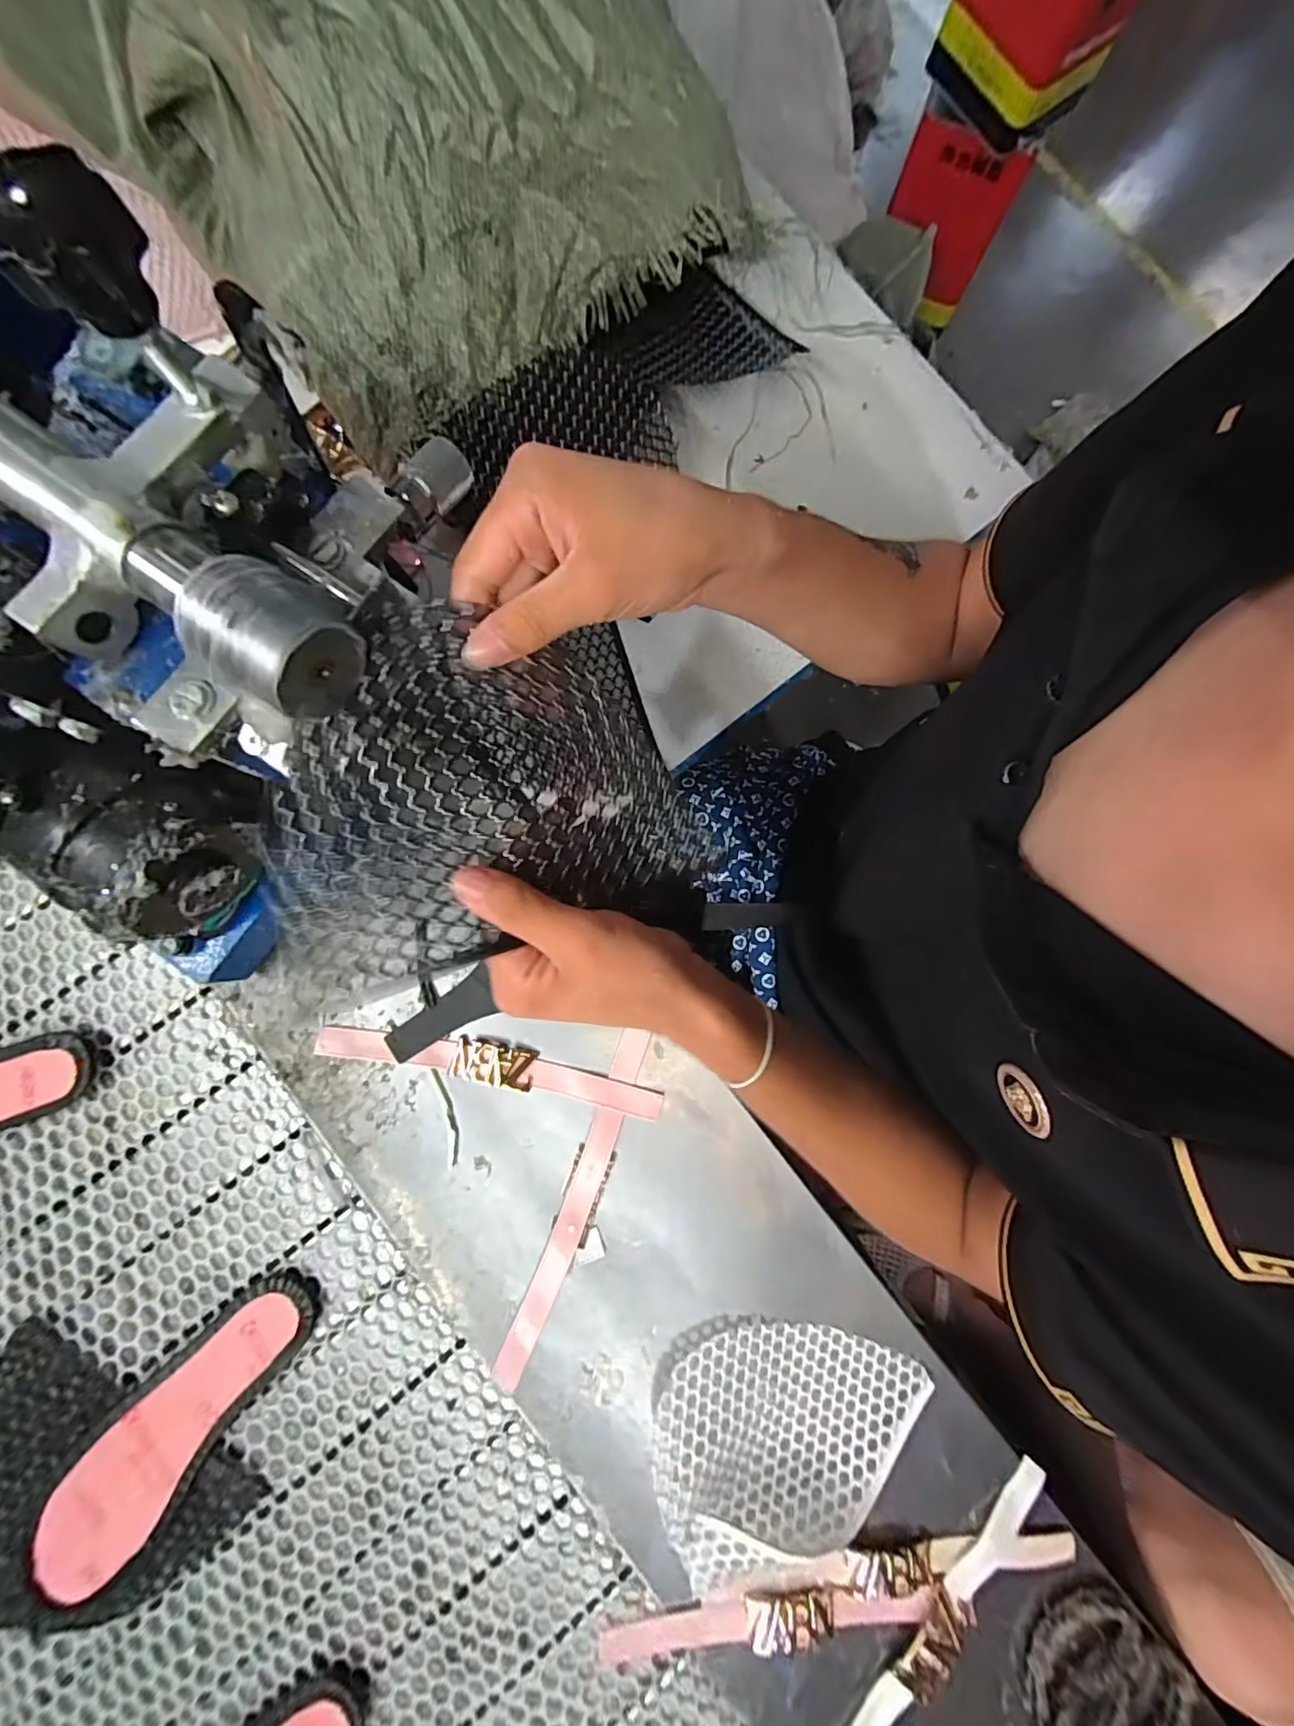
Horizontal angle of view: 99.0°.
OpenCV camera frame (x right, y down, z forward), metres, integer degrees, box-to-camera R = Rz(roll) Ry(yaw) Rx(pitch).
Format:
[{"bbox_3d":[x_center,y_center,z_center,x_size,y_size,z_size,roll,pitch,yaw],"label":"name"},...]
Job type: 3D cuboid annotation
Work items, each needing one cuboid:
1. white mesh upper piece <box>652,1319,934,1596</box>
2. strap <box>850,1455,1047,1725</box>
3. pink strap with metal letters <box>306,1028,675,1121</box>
[{"bbox_3d":[0.099,0.389,0.377,0.190,0.021,0.135,-24,79,-5],"label":"white mesh upper piece"},{"bbox_3d":[0.192,0.525,0.373,0.031,0.023,0.255,42,81,8],"label":"strap"},{"bbox_3d":[-0.113,0.148,0.404,0.250,0.010,0.031,11,78,2],"label":"pink strap with metal letters"}]

